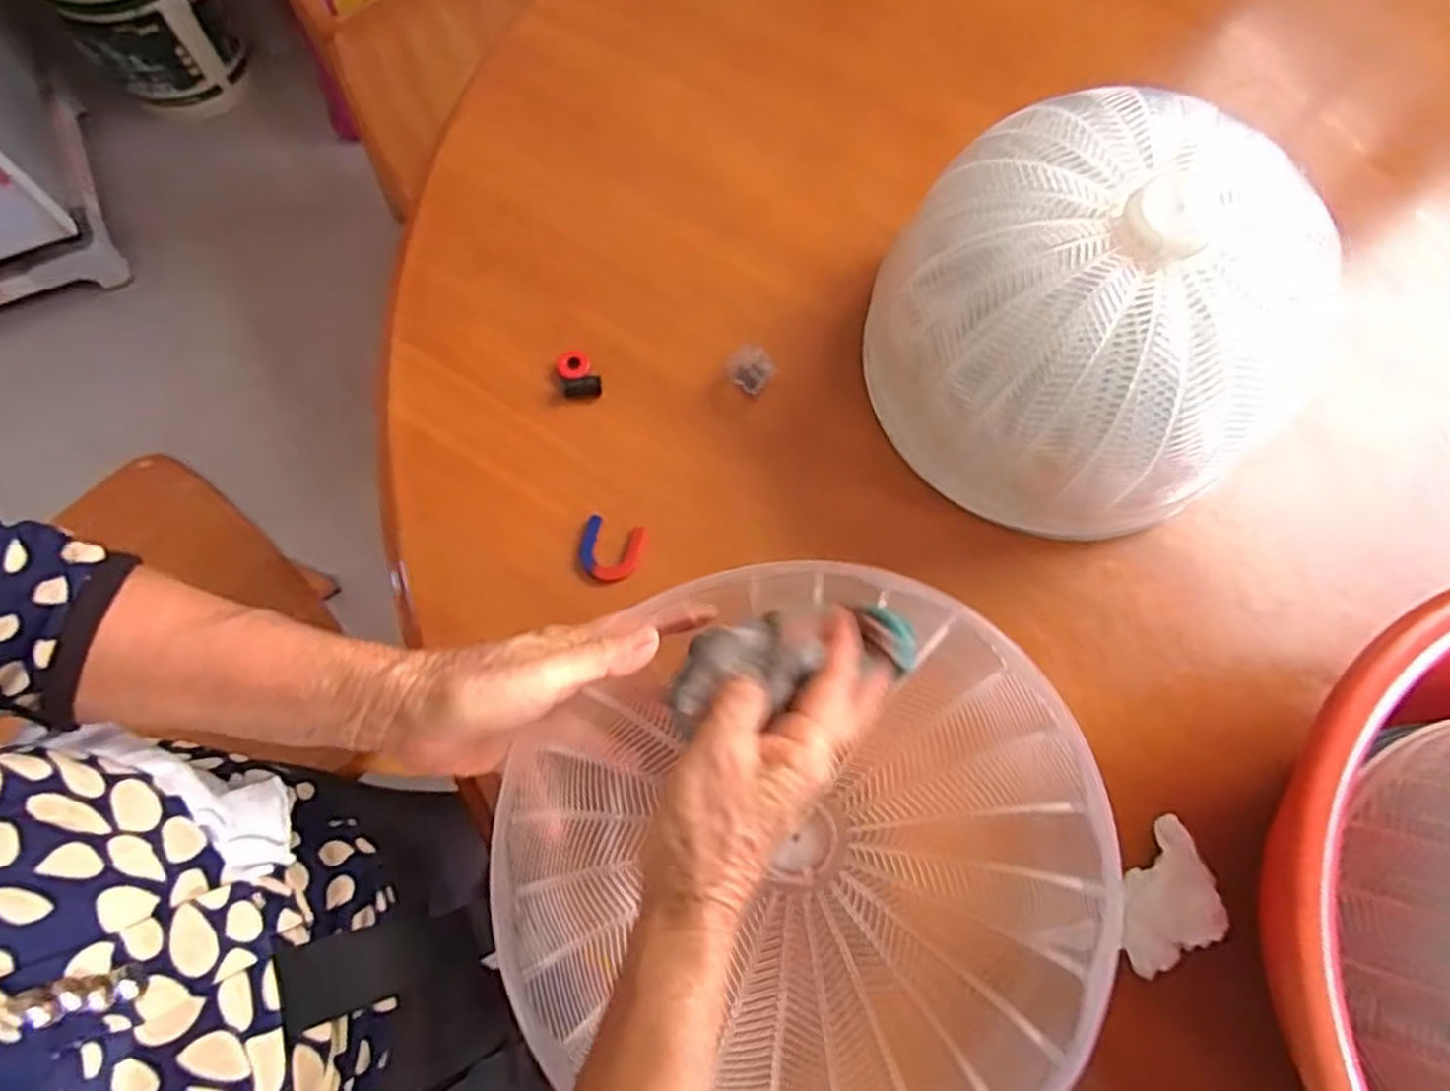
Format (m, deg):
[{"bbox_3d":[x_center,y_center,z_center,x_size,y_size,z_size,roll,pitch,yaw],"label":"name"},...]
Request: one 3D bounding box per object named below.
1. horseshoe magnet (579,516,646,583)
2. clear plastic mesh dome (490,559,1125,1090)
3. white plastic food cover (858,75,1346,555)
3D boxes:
[{"bbox_3d":[-0.070,0.003,0.482,0.038,0.006,0.039,0,71,-1],"label":"horseshoe magnet"},{"bbox_3d":[0.035,0.142,0.376,0.243,0.116,0.241,34,73,10],"label":"clear plastic mesh dome"},{"bbox_3d":[0.205,-0.122,0.454,0.200,0.159,0.219,-31,74,-12],"label":"white plastic food cover"}]

